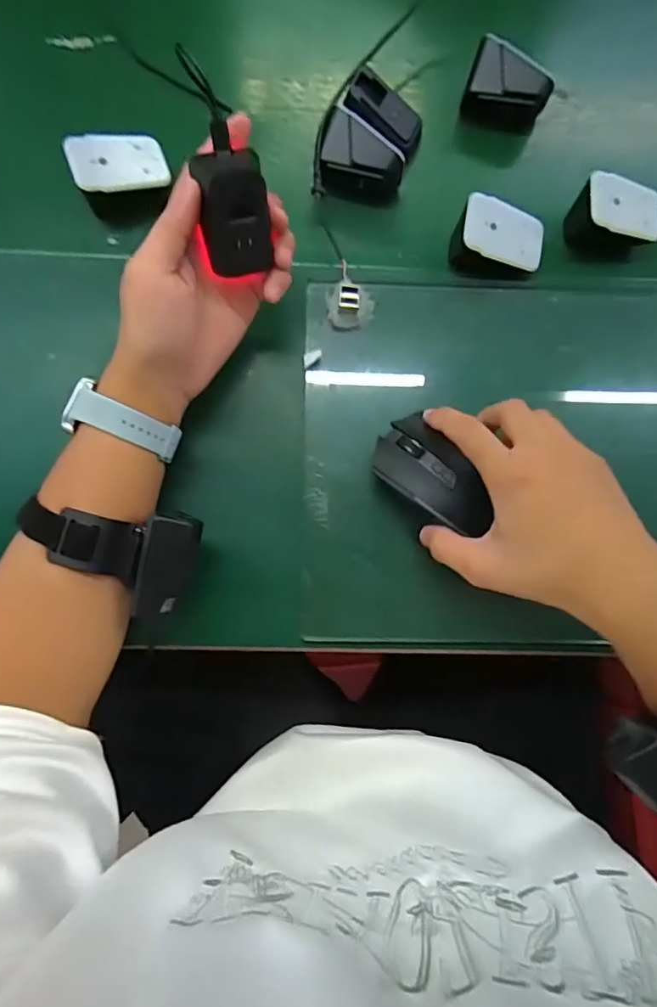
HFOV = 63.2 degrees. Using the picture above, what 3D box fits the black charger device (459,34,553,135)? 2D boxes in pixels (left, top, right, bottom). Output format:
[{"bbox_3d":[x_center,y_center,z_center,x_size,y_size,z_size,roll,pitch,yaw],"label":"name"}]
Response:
[{"bbox_3d":[0.145,-0.339,0.435,0.065,0.040,0.040,10,82,-1],"label":"black charger device"}]

